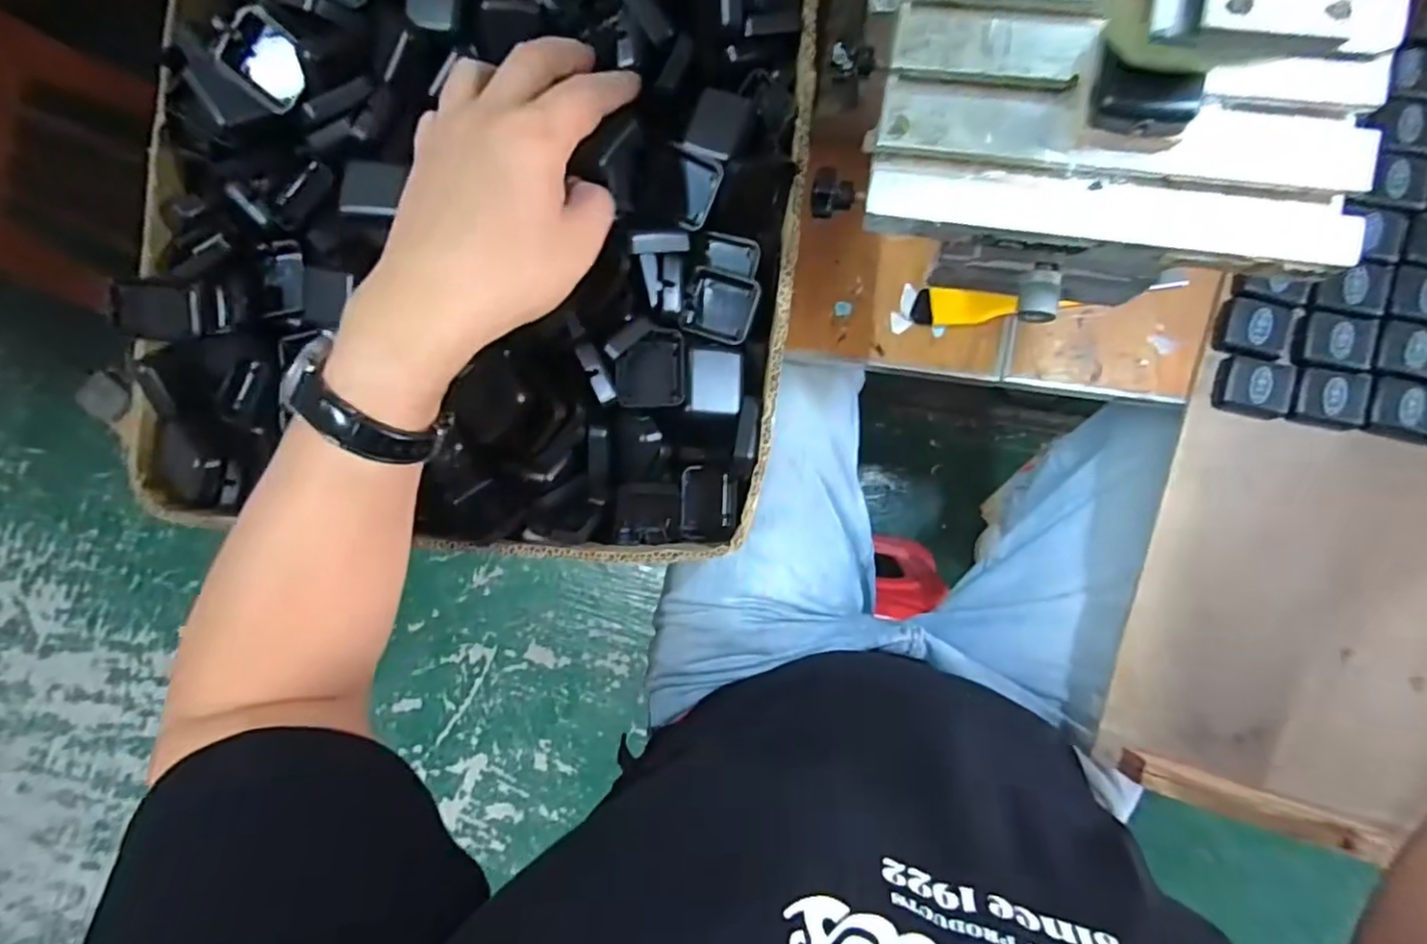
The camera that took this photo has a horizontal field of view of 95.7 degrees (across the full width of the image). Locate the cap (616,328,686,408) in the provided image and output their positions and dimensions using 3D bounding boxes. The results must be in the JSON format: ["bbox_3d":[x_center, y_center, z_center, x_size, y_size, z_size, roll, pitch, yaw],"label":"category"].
[{"bbox_3d":[-0.036,-0.059,0.372,0.039,0.016,0.043,0,88,7],"label":"cap"}]

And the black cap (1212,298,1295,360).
[{"bbox_3d":[0.374,-0.098,0.445,0.042,0.016,0.037,17,90,7],"label":"black cap"}]

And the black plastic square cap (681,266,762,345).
[{"bbox_3d":[0.004,-0.099,0.388,0.043,0.017,0.041,16,90,7],"label":"black plastic square cap"}]

